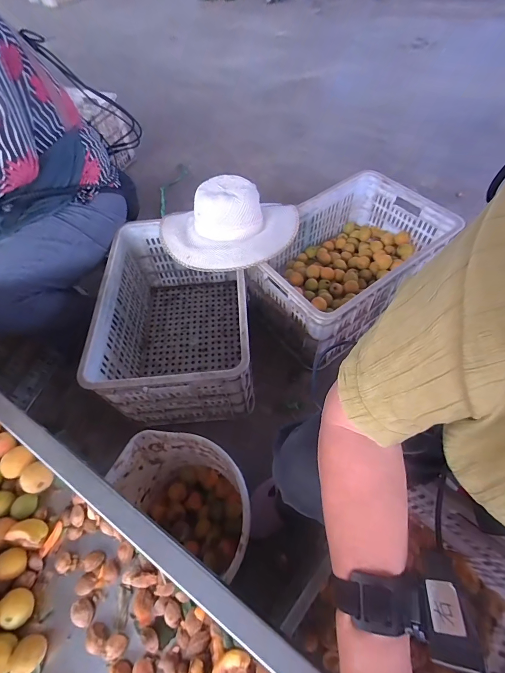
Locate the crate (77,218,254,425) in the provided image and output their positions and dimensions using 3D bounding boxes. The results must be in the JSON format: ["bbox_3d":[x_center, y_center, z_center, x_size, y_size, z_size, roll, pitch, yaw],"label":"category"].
[{"bbox_3d":[-0.197,-0.056,0.896,0.358,0.277,0.520,-6,57,0],"label":"crate"}]

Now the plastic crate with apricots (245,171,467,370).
[{"bbox_3d":[0.270,-0.228,0.951,0.529,0.222,0.356,-35,62,-17],"label":"plastic crate with apricots"}]

